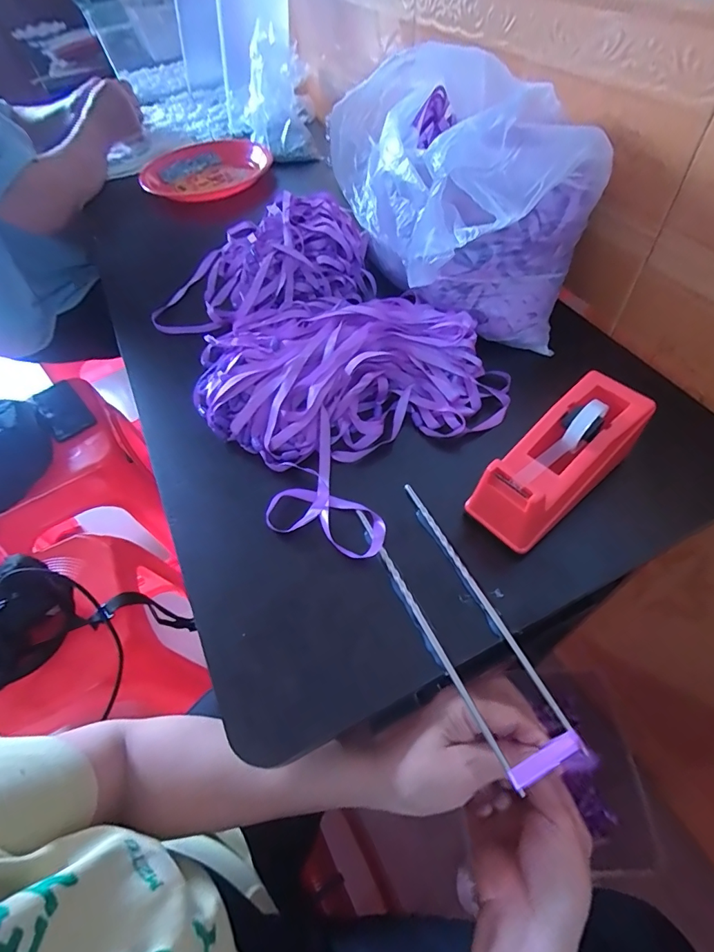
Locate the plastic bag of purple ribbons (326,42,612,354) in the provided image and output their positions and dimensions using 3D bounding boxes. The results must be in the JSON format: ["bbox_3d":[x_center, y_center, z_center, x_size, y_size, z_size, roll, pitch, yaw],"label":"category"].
[{"bbox_3d":[0.102,-0.286,0.475,0.259,0.185,0.216,2,55,7],"label":"plastic bag of purple ribbons"}]

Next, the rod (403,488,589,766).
[{"bbox_3d":[0.090,0.085,0.344,0.007,0.005,0.209,-24,57,-11],"label":"rod"}]

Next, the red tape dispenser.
[{"bbox_3d":[0.161,-0.013,0.364,0.154,0.071,0.062,-35,59,-19],"label":"red tape dispenser"}]

